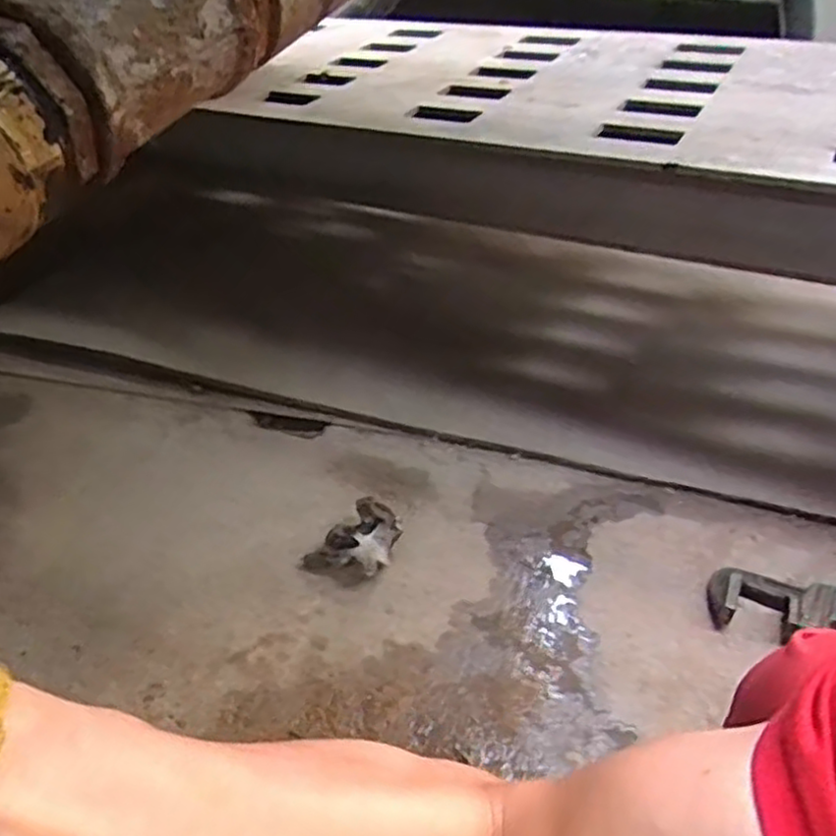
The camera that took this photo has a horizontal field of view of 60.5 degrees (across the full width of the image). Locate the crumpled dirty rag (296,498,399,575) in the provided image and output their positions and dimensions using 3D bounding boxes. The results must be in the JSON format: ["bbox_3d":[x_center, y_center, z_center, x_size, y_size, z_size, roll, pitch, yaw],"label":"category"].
[{"bbox_3d":[-0.078,0.150,0.889,0.109,0.067,0.096,16,44,15],"label":"crumpled dirty rag"}]

